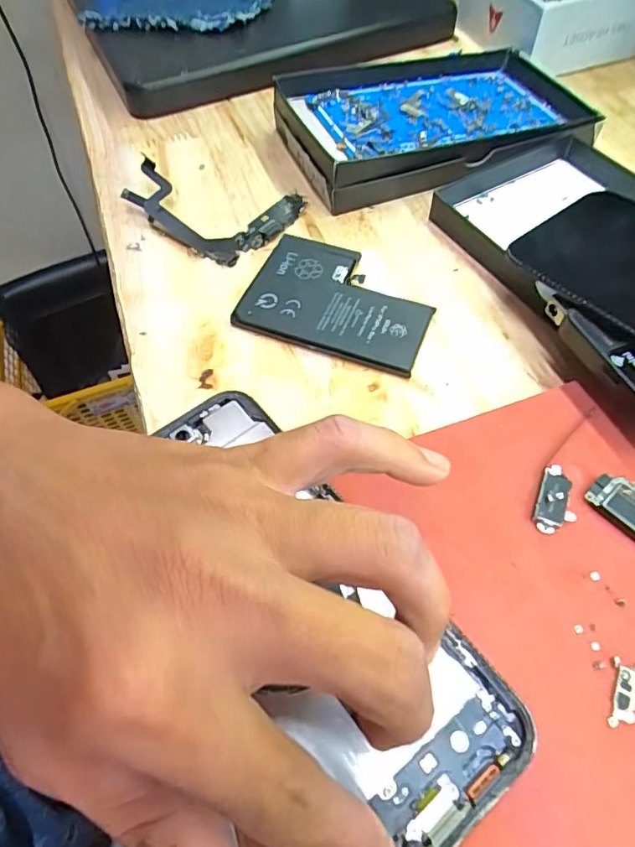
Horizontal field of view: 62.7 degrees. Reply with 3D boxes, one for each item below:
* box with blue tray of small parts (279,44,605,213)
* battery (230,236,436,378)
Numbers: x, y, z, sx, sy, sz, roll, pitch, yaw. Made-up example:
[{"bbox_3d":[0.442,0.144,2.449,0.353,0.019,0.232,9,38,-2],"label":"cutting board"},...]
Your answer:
[{"bbox_3d":[0.073,-0.179,0.306,0.170,0.031,0.103,-21,60,-10],"label":"box with blue tray of small parts"},{"bbox_3d":[0.010,-0.061,0.253,0.089,0.007,0.063,18,61,13],"label":"battery"}]

